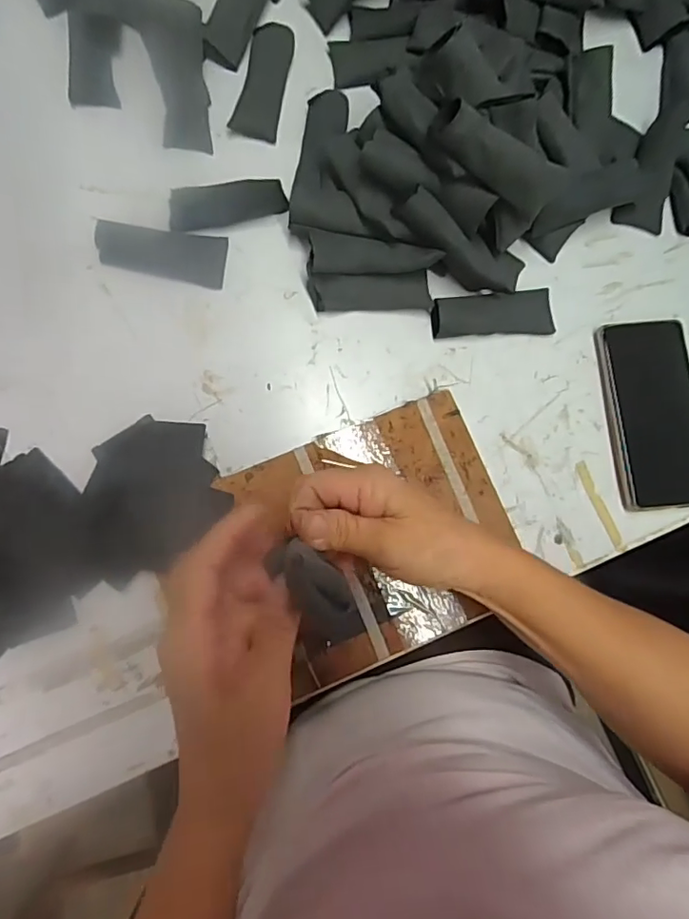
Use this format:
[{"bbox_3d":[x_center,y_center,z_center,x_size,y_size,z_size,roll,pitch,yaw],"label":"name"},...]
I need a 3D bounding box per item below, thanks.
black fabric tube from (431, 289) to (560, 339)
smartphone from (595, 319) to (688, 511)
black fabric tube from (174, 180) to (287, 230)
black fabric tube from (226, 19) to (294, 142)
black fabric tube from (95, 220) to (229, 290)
[{"bbox_3d":[0.127,-0.125,0.451,0.104,0.013,0.036,-4,81,-2],"label":"black fabric tube"},{"bbox_3d":[0.262,-0.040,0.449,0.075,0.010,0.160,-5,81,-3],"label":"smartphone"},{"bbox_3d":[-0.101,-0.223,0.458,0.099,0.018,0.033,-11,81,-4],"label":"black fabric tube"},{"bbox_3d":[-0.071,-0.344,0.481,0.039,0.013,0.106,13,81,0],"label":"black fabric tube"},{"bbox_3d":[-0.154,-0.176,0.448,0.104,0.020,0.041,7,81,-1],"label":"black fabric tube"}]

